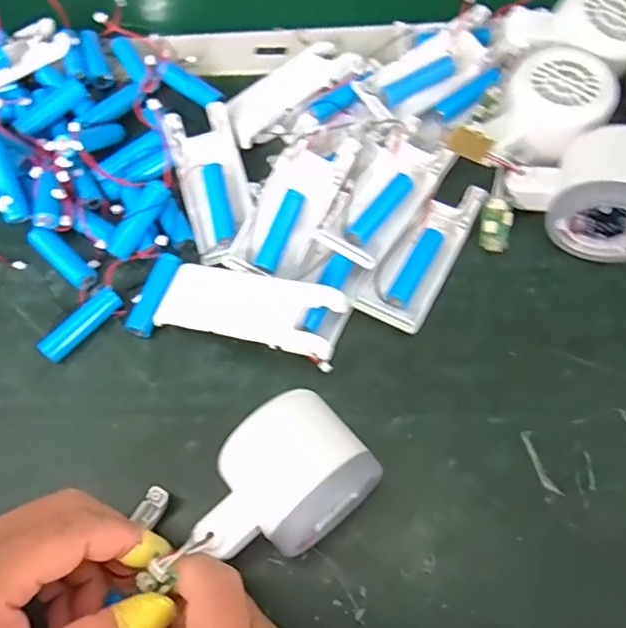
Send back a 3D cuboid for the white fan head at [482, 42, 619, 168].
[{"bbox_3d":[0.143,-0.121,0.346,0.055,0.040,0.067,30,71,16],"label":"white fan head"}]

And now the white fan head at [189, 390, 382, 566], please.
[{"bbox_3d":[-0.016,0.080,0.269,0.080,0.057,0.056,-41,70,-14],"label":"white fan head"}]

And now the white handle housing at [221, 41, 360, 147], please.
[{"bbox_3d":[-0.017,-0.151,0.396,0.098,0.016,0.040,-38,69,-13],"label":"white handle housing"}]

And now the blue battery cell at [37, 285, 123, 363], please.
[{"bbox_3d":[-0.133,0.006,0.336,0.013,0.014,0.051,40,74,19],"label":"blue battery cell"}]

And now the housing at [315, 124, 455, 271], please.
[{"bbox_3d":[0.042,-0.071,0.347,0.041,0.015,0.092,31,71,16],"label":"housing"}]

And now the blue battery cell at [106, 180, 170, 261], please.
[{"bbox_3d":[-0.103,-0.056,0.346,0.011,0.012,0.051,30,83,15],"label":"blue battery cell"}]

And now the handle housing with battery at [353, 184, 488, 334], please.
[{"bbox_3d":[0.065,-0.038,0.343,0.038,0.011,0.101,27,70,15],"label":"handle housing with battery"}]

